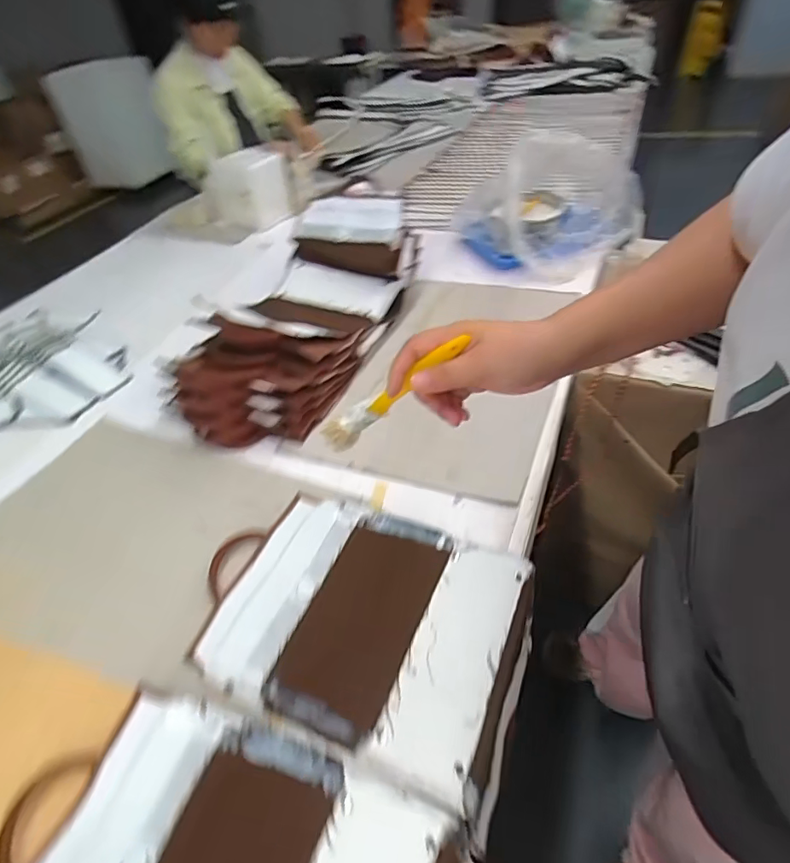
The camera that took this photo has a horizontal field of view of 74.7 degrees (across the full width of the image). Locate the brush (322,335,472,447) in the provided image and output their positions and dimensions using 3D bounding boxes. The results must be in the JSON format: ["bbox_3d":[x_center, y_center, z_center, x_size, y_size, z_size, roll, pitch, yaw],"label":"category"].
[{"bbox_3d":[-0.003,-0.029,0.427,0.151,0.029,0.016,-35,29,36],"label":"brush"}]

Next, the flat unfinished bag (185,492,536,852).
[{"bbox_3d":[-0.035,0.198,0.564,0.343,0.016,0.248,14,47,20],"label":"flat unfinished bag"}]

